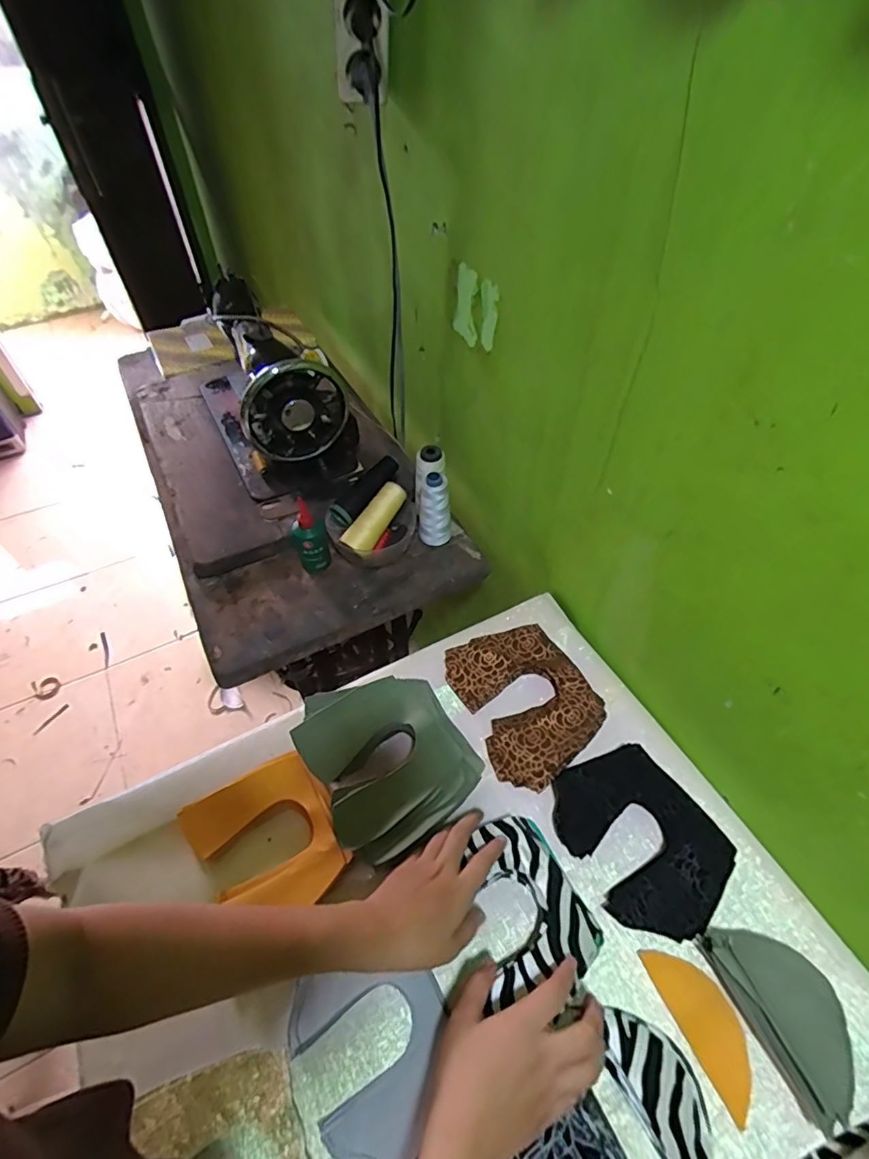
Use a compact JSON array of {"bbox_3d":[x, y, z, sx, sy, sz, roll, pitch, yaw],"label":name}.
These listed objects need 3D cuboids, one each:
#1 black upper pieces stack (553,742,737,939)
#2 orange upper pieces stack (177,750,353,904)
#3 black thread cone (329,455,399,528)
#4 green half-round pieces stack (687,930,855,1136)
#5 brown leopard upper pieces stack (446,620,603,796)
[{"bbox_3d":[0.196,0.246,0.512,0.124,0.032,0.162,-25,55,-18],"label":"black upper pieces stack"},{"bbox_3d":[-0.160,0.250,0.518,0.124,0.018,0.142,-31,57,-22],"label":"orange upper pieces stack"},{"bbox_3d":[-0.095,-0.125,0.742,0.039,0.033,0.121,35,76,25],"label":"black thread cone"},{"bbox_3d":[0.280,0.340,0.423,0.068,0.034,0.127,-21,54,-16],"label":"green half-round pieces stack"},{"bbox_3d":[0.101,0.132,0.604,0.138,0.029,0.170,-27,56,-20],"label":"brown leopard upper pieces stack"}]

